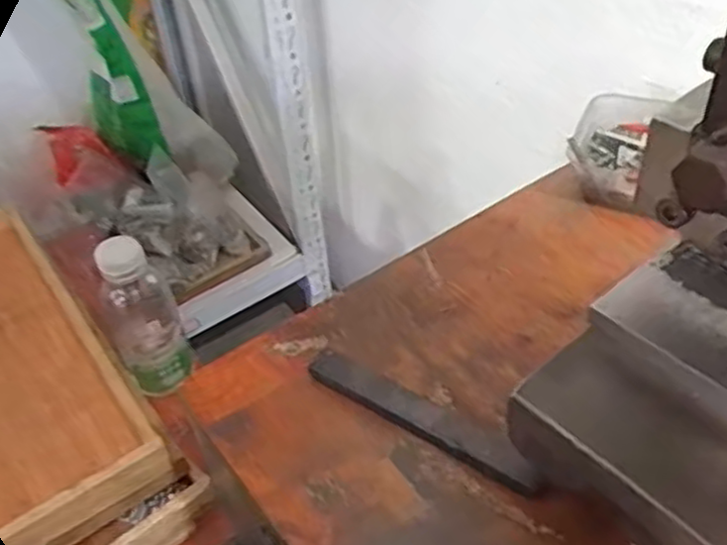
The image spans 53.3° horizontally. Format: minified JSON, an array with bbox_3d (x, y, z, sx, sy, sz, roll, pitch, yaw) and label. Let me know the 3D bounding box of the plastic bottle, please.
[{"bbox_3d":[-0.208,0.038,0.674,0.065,0.162,0.058,-21,45,-16],"label":"plastic bottle"}]

